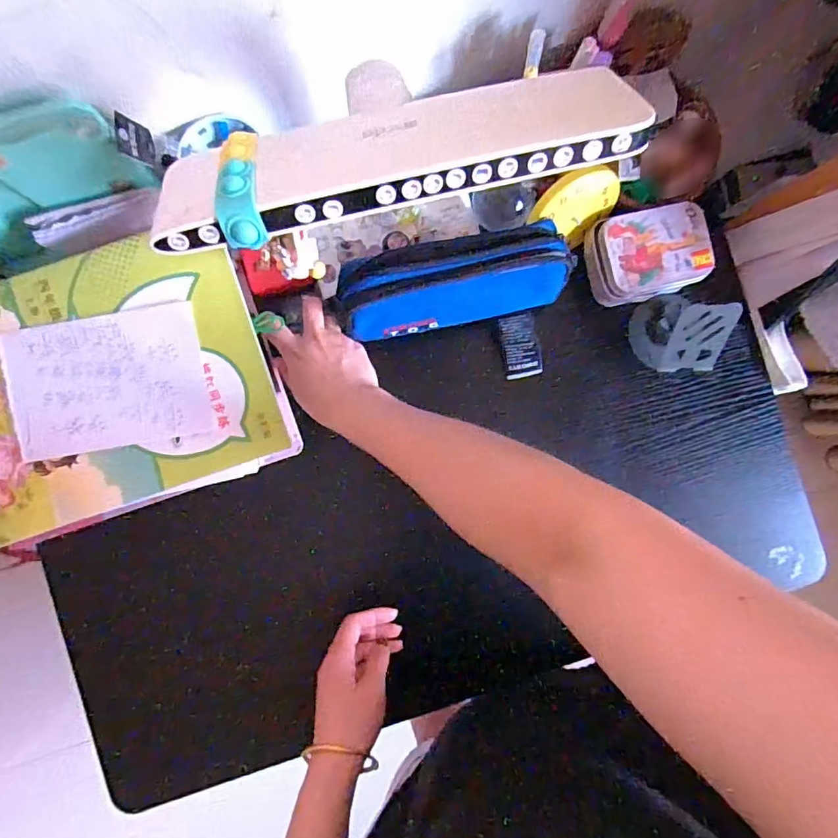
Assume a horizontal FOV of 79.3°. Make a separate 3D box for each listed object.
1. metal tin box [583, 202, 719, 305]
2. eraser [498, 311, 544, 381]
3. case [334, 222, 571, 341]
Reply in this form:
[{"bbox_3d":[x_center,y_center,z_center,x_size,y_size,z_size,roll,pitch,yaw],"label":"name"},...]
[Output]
[{"bbox_3d":[0.236,-0.168,0.522,0.115,0.035,0.088,-16,89,-4],"label":"metal tin box"},{"bbox_3d":[0.108,-0.077,0.536,0.040,0.010,0.066,-8,99,17],"label":"eraser"},{"bbox_3d":[0.032,-0.136,0.495,0.219,0.045,0.081,-11,88,-4],"label":"case"}]

